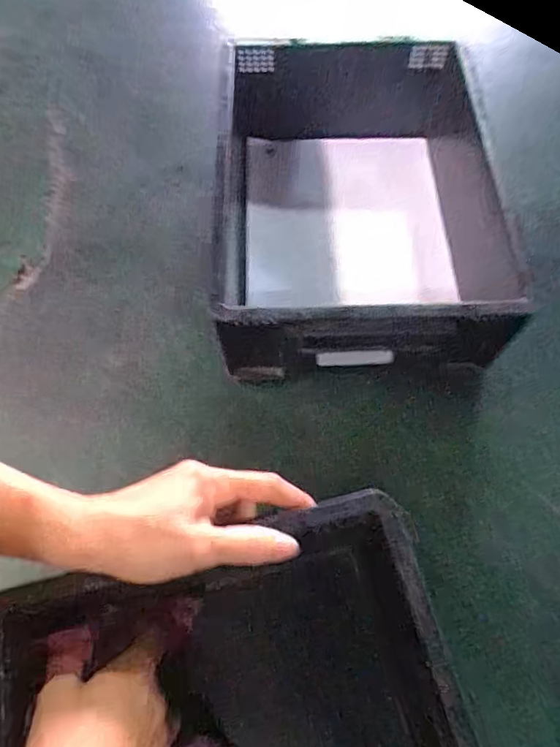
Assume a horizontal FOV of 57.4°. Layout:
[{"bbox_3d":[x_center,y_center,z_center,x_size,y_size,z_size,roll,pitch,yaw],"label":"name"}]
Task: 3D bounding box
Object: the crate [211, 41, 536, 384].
[{"bbox_3d":[0.067,-0.159,0.493,0.270,0.121,0.337,0,62,2],"label":"crate"}]

